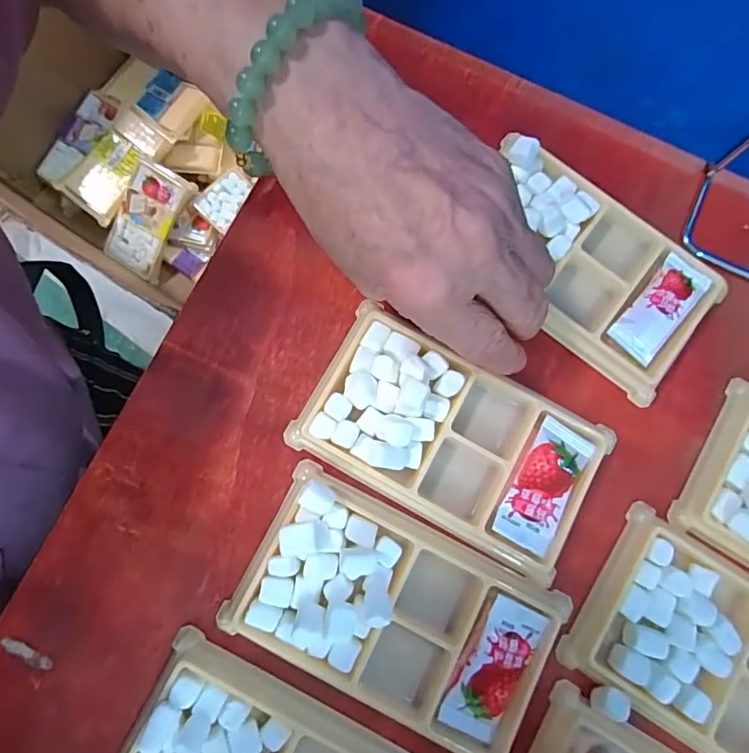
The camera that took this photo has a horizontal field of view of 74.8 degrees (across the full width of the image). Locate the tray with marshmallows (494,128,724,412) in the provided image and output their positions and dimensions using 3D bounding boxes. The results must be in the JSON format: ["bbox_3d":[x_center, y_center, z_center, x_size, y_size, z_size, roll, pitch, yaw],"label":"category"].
[{"bbox_3d":[0.104,-0.055,0.247,0.126,0.024,0.074,36,80,7],"label":"tray with marshmallows"}]

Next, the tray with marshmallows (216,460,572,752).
[{"bbox_3d":[0.010,0.103,0.209,0.132,0.018,0.078,27,80,4],"label":"tray with marshmallows"}]

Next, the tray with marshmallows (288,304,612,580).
[{"bbox_3d":[0.034,0.028,0.225,0.130,0.018,0.076,29,80,4],"label":"tray with marshmallows"}]

